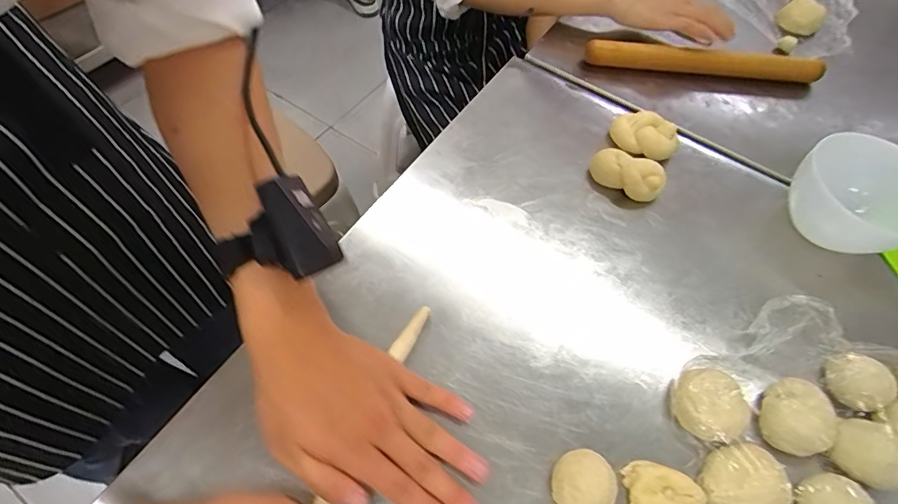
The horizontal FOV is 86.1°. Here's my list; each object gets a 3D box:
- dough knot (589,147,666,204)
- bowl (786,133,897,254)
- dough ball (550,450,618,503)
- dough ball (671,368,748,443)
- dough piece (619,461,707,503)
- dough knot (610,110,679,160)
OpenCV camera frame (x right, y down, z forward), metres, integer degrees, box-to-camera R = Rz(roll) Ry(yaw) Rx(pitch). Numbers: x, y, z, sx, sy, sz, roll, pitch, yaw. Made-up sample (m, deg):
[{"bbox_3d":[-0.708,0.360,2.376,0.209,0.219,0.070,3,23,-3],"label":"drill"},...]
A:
[{"bbox_3d":[0.178,-0.078,0.481,0.071,0.030,0.036,34,65,15],"label":"dough knot"},{"bbox_3d":[0.362,-0.041,0.437,0.076,0.092,0.110,-32,68,-19],"label":"bowl"},{"bbox_3d":[0.094,0.165,0.338,0.040,0.035,0.043,1,61,-2],"label":"dough ball"},{"bbox_3d":[0.198,0.118,0.370,0.043,0.028,0.051,-13,63,-10],"label":"dough ball"},{"bbox_3d":[0.154,0.176,0.344,0.049,0.018,0.049,1,61,-2],"label":"dough piece"},{"bbox_3d":[0.205,-0.121,0.507,0.069,0.037,0.042,32,64,14],"label":"dough knot"}]

